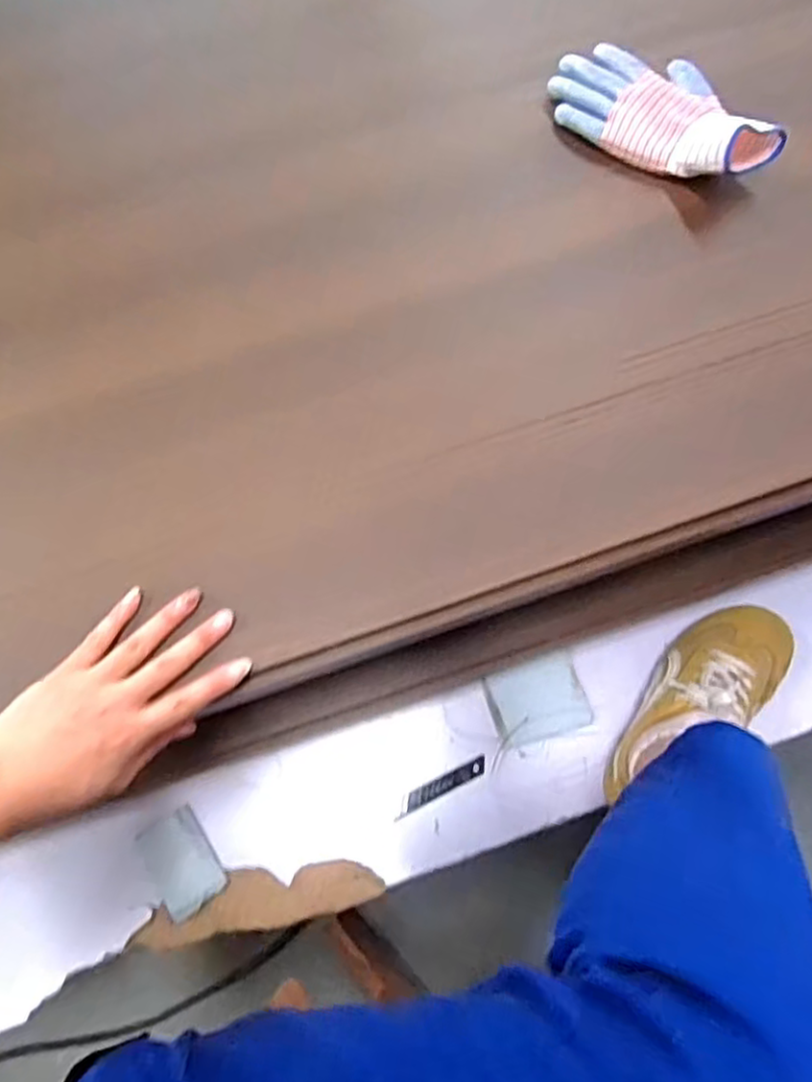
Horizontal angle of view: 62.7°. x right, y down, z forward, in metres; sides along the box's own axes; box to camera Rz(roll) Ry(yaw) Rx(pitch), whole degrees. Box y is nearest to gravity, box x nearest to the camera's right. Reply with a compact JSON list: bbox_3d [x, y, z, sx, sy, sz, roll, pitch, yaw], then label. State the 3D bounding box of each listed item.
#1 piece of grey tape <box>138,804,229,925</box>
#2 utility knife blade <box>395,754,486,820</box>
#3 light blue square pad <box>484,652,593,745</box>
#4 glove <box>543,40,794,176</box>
[{"bbox_3d":[-0.209,0.301,0.624,0.057,0.006,0.085,-31,74,-10],"label":"piece of grey tape"},{"bbox_3d":[0.034,0.236,0.643,0.097,0.006,0.017,-24,73,-8],"label":"utility knife blade"},{"bbox_3d":[0.131,0.156,0.659,0.089,0.010,0.070,-16,72,-5],"label":"light blue square pad"},{"bbox_3d":[0.223,-0.369,0.567,0.196,0.053,0.115,40,79,14],"label":"glove"}]

